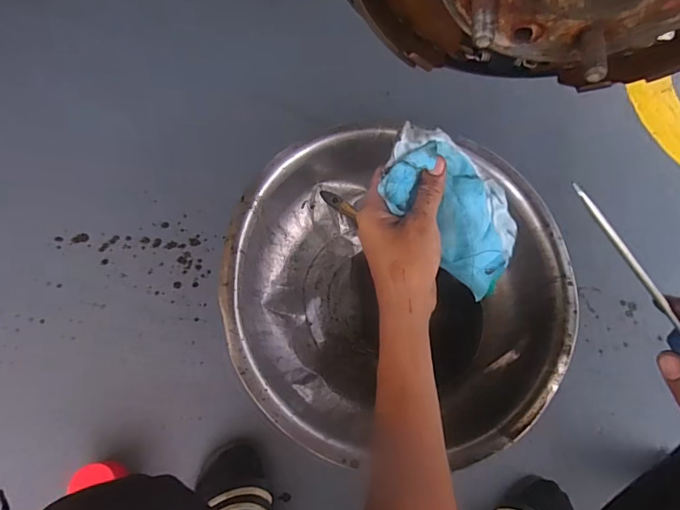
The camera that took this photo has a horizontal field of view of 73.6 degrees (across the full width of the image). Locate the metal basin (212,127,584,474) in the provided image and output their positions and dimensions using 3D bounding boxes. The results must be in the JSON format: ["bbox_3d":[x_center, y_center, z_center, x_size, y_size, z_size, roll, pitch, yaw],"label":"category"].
[{"bbox_3d":[0.087,0.059,0.712,0.498,0.167,0.474,8,69,1],"label":"metal basin"}]

